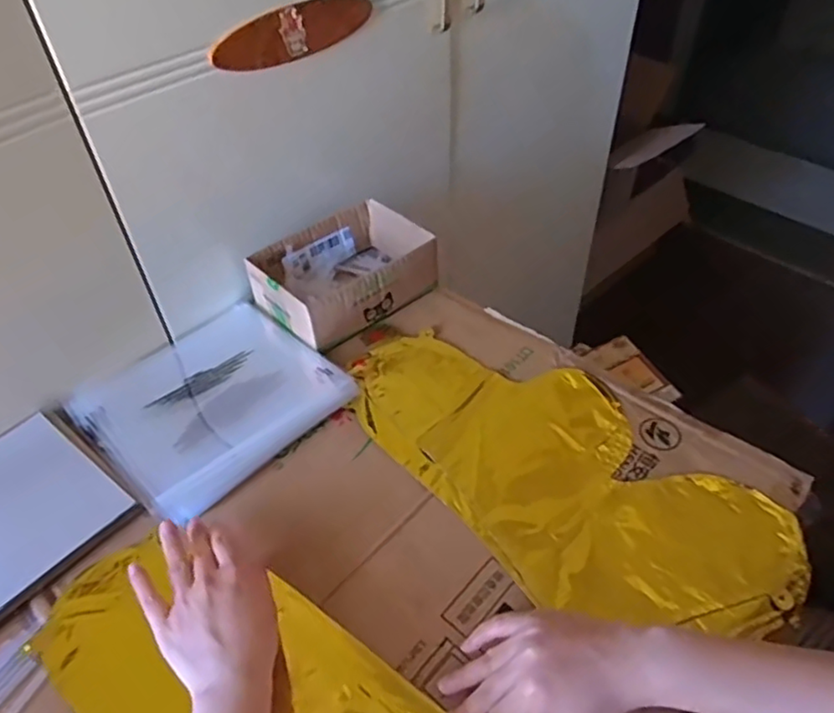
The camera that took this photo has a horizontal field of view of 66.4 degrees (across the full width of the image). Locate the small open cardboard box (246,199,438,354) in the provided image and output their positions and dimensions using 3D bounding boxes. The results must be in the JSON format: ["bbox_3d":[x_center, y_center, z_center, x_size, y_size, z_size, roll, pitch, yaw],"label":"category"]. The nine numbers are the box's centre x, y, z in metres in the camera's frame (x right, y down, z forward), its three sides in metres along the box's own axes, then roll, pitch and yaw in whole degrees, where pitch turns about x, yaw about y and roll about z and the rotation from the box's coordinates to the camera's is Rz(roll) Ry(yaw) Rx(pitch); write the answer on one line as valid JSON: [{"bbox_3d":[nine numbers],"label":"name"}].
[{"bbox_3d":[-0.082,-0.095,0.734,0.181,0.066,0.145,-34,54,-28],"label":"small open cardboard box"}]

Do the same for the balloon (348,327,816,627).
[{"bbox_3d":[0.121,0.090,0.580,0.209,0.015,0.410,-32,53,-26],"label":"balloon"}]

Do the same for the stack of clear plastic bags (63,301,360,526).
[{"bbox_3d":[-0.206,0.038,0.640,0.207,0.017,0.220,33,55,29],"label":"stack of clear plastic bags"}]

